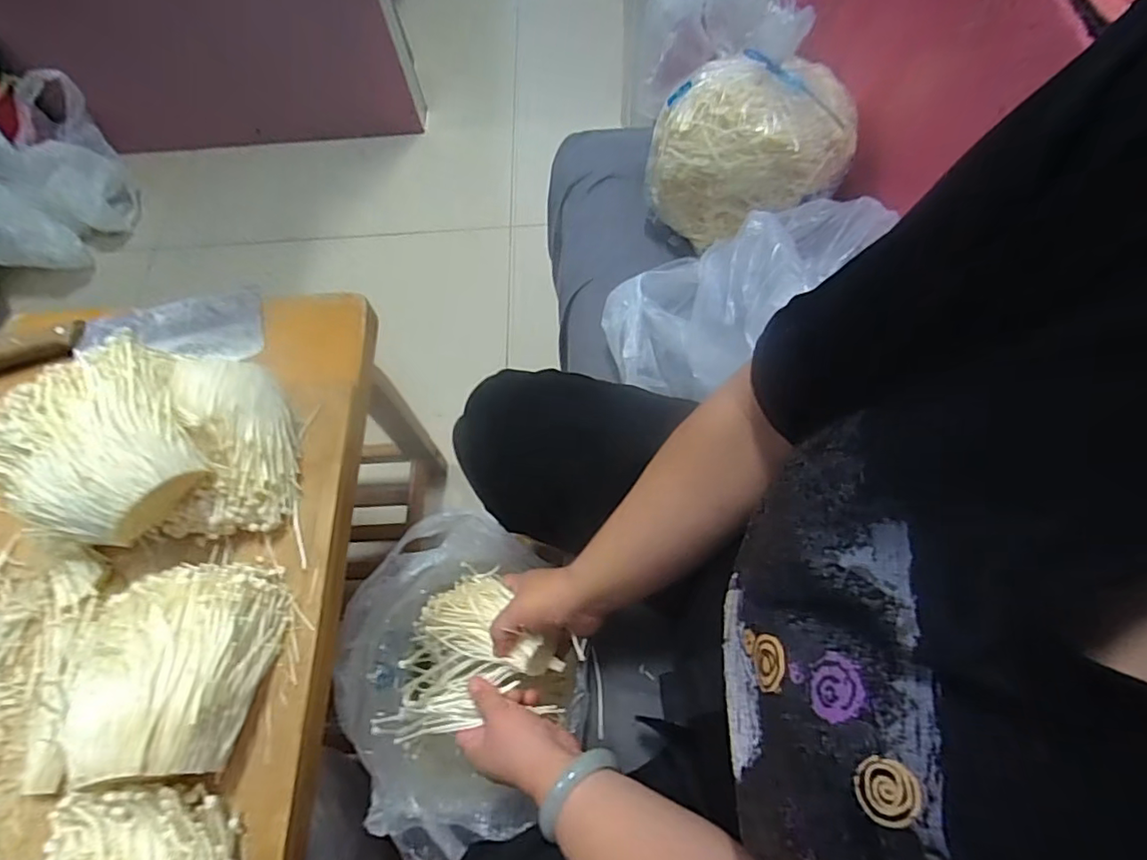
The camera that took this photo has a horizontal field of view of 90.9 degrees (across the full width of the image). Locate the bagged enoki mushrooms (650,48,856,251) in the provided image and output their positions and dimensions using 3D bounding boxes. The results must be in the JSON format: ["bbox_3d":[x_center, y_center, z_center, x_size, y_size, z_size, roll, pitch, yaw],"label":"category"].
[{"bbox_3d":[0.204,-0.324,0.657,0.218,0.151,0.157,-4,65,1],"label":"bagged enoki mushrooms"}]

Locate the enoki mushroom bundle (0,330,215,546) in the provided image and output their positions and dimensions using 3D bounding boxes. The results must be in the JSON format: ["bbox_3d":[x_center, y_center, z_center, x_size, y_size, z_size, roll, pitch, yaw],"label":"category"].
[{"bbox_3d":[-0.354,0.019,0.430,0.132,0.076,0.136,-1,65,3],"label":"enoki mushroom bundle"}]

